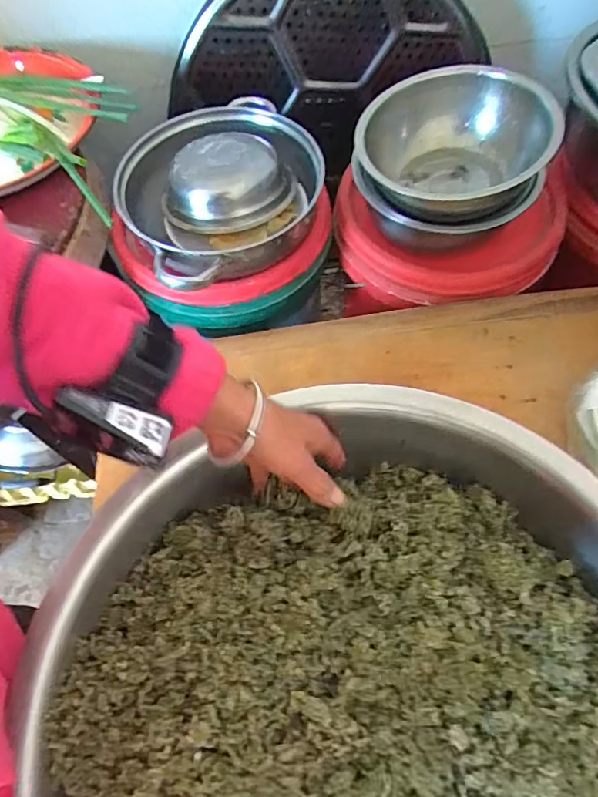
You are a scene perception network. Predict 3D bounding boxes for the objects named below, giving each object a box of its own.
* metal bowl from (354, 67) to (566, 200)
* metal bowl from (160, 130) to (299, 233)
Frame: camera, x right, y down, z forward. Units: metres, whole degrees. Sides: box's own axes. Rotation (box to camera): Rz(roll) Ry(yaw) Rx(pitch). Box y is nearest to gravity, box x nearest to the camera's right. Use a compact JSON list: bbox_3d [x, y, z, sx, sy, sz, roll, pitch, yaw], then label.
[{"bbox_3d":[0.180,-0.292,0.602,0.204,0.100,0.194,-2,59,3],"label":"metal bowl"},{"bbox_3d":[-0.091,-0.278,0.653,0.149,0.057,0.145,-2,59,3],"label":"metal bowl"}]

